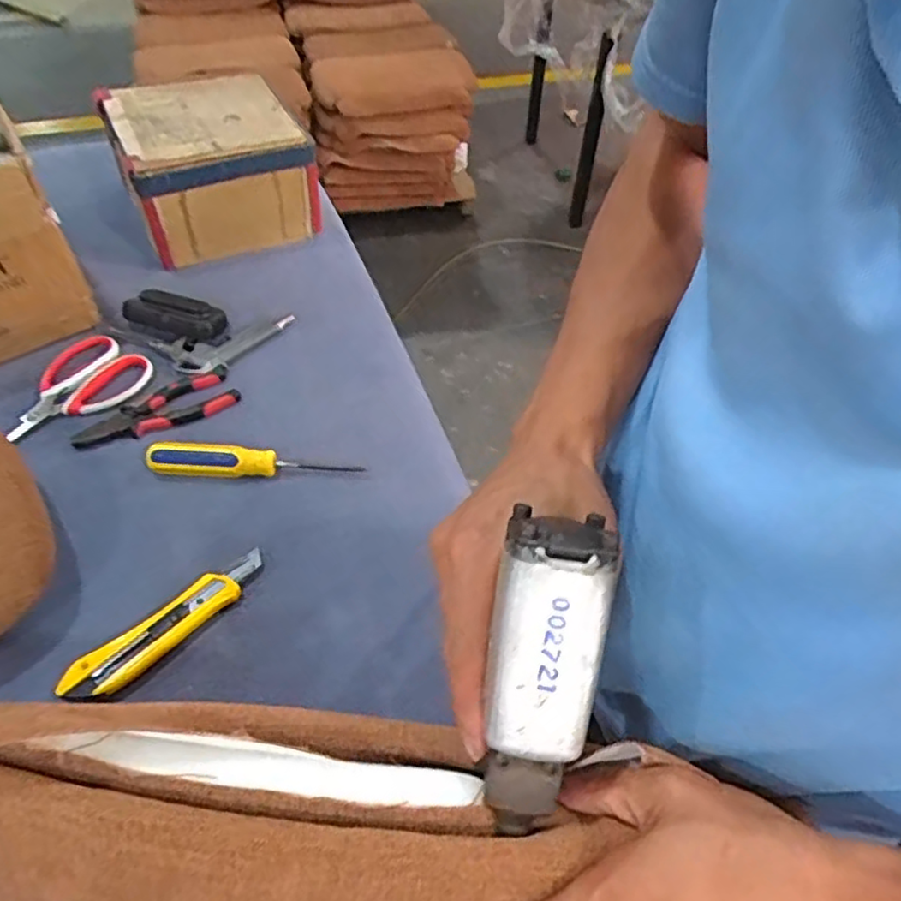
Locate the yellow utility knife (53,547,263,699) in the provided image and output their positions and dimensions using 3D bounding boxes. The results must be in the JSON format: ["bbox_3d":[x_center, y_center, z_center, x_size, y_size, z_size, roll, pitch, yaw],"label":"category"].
[{"bbox_3d":[-0.220,0.134,0.524,0.037,0.011,0.166,36,57,25],"label":"yellow utility knife"}]

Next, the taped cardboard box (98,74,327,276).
[{"bbox_3d":[-0.304,-0.362,0.859,0.210,0.138,0.200,-22,54,-20],"label":"taped cardboard box"}]

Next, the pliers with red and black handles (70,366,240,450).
[{"bbox_3d":[-0.293,-0.040,0.665,0.154,0.009,0.058,-24,55,-22],"label":"pliers with red and black handles"}]

